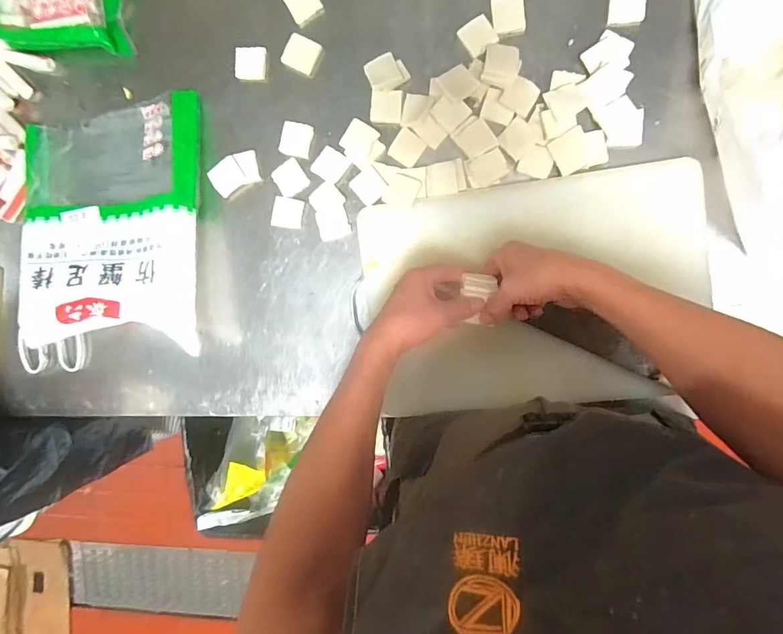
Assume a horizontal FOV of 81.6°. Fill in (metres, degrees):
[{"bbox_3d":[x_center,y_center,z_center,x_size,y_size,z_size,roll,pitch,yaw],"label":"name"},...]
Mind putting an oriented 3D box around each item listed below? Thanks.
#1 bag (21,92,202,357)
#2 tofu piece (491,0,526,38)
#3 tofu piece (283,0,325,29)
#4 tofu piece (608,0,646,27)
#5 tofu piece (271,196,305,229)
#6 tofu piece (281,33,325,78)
[{"bbox_3d":[-0.410,-0.132,0.654,0.277,0.096,0.356,-3,93,8],"label":"bag"},{"bbox_3d":[0.152,-0.388,0.586,0.041,0.009,0.047,-5,92,8],"label":"tofu piece"},{"bbox_3d":[-0.121,-0.432,0.627,0.044,0.015,0.043,-29,89,9],"label":"tofu piece"},{"bbox_3d":[0.293,-0.389,0.563,0.041,0.008,0.049,2,93,8],"label":"tofu piece"},{"bbox_3d":[-0.149,-0.150,0.653,0.045,0.009,0.042,11,95,7],"label":"tofu piece"},{"bbox_3d":[-0.124,-0.366,0.636,0.049,0.013,0.048,23,96,6],"label":"tofu piece"}]

